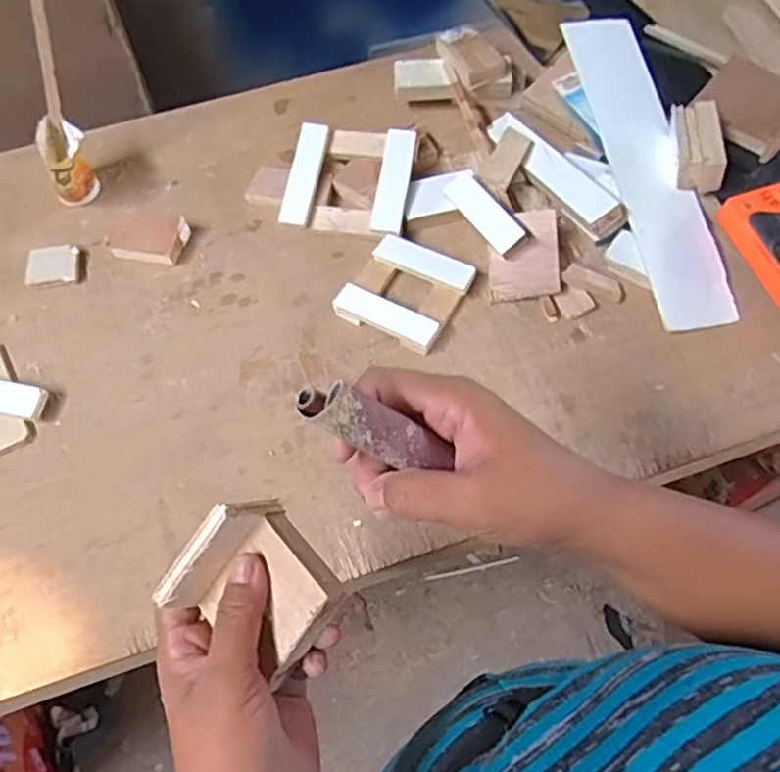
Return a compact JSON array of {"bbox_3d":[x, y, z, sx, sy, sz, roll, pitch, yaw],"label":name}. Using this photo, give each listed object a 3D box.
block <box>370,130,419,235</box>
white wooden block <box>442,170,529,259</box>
[{"bbox_3d":[0.004,-0.192,0.625,0.032,0.012,0.106,8,76,5],"label":"block"},{"bbox_3d":[0.085,-0.154,0.590,0.032,0.014,0.091,-39,71,7],"label":"white wooden block"}]

